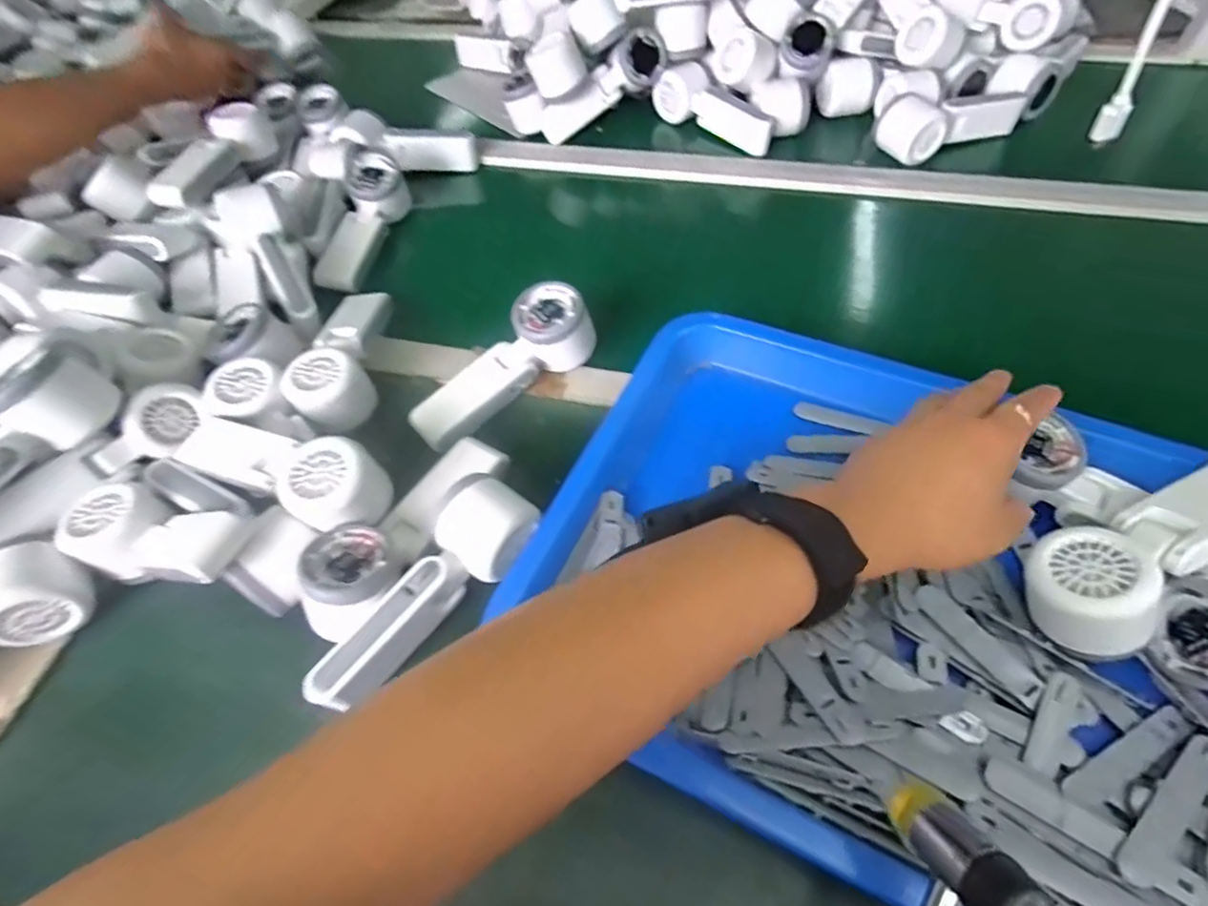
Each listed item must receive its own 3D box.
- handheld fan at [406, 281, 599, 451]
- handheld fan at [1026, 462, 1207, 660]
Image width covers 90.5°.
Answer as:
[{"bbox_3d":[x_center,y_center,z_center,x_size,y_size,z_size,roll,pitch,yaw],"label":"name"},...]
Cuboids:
[{"bbox_3d":[-0.082,-0.067,0.489,0.167,0.049,0.056,-42,60,-5],"label":"handheld fan"},{"bbox_3d":[0.312,0.051,0.341,0.165,0.050,0.062,-28,57,-15],"label":"handheld fan"}]

